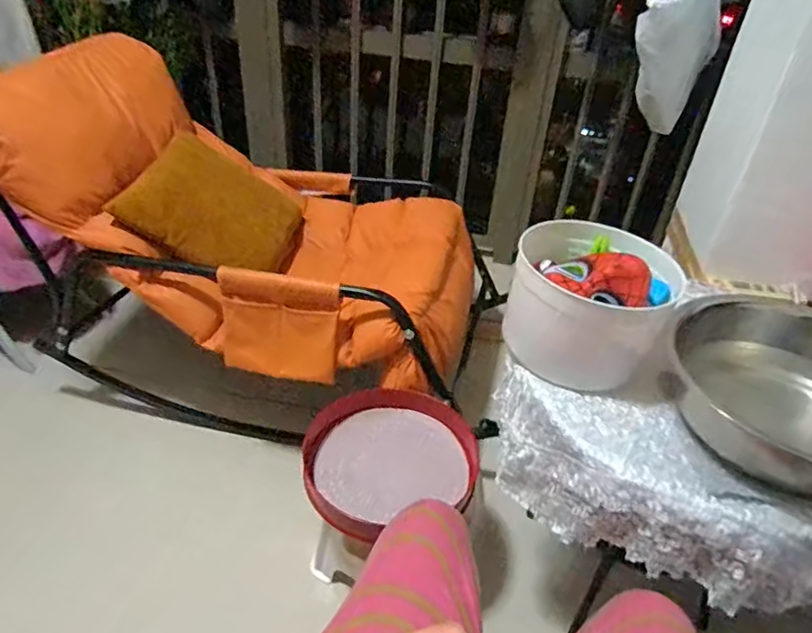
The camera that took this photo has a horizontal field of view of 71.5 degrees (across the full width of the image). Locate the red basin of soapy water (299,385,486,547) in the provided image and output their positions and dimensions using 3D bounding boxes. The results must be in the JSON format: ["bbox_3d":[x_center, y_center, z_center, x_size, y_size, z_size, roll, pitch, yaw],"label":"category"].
[{"bbox_3d":[-0.030,0.280,1.140,0.338,0.090,0.340,3,35,-2],"label":"red basin of soapy water"}]

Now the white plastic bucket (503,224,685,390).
[{"bbox_3d":[0.280,-0.020,0.879,0.212,0.160,0.211,15,37,14],"label":"white plastic bucket"}]

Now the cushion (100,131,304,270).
[{"bbox_3d":[-0.460,-0.271,1.436,0.407,0.080,0.439,32,31,-15],"label":"cushion"}]

